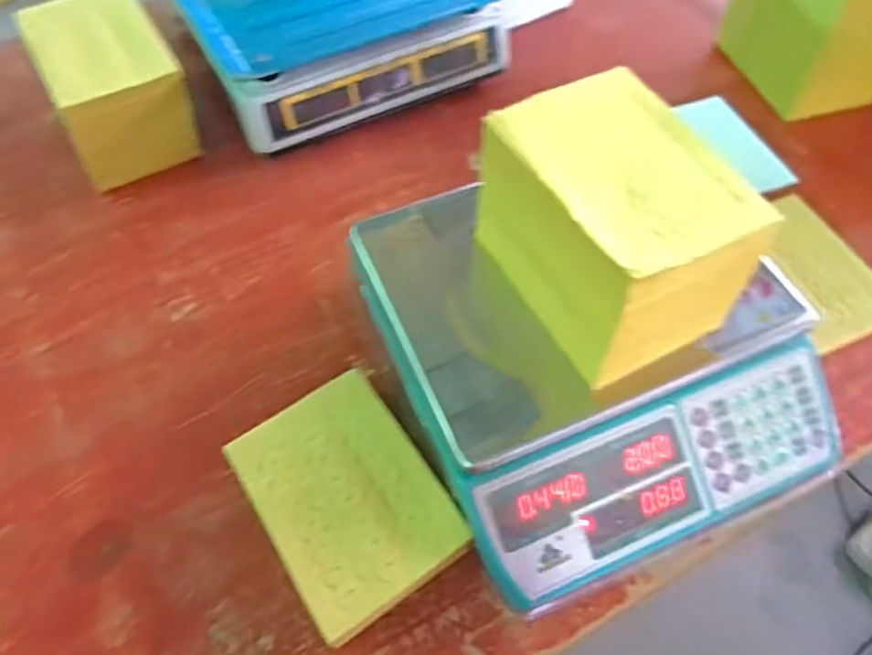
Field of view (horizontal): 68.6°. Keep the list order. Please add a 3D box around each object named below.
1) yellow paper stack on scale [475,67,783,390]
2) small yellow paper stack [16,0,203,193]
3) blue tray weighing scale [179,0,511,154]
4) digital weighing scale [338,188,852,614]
[{"bbox_3d":[0.122,-0.073,0.447,0.119,0.106,0.166,-25,63,-16],"label":"yellow paper stack on scale"},{"bbox_3d":[-0.334,-0.245,0.670,0.125,0.128,0.154,-26,62,-16],"label":"small yellow paper stack"},{"bbox_3d":[-0.110,-0.354,0.746,0.332,0.121,0.258,-25,63,-16],"label":"blue tray weighing scale"},{"bbox_3d":[0.124,0.021,0.514,0.300,0.117,0.299,-19,62,-13],"label":"digital weighing scale"}]

